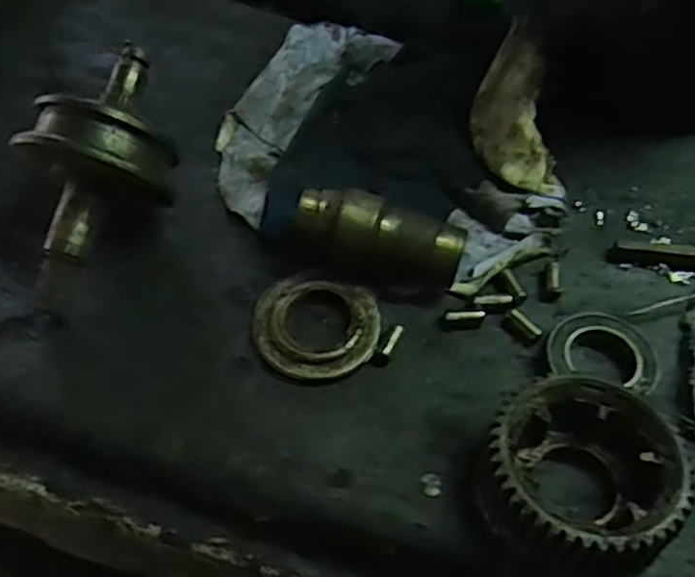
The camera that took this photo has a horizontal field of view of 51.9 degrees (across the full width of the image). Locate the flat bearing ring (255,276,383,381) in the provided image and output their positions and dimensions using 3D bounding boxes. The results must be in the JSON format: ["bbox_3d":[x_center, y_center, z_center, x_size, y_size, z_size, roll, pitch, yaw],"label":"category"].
[{"bbox_3d":[-0.013,0.015,0.285,0.050,0.008,0.043,11,55,7],"label":"flat bearing ring"}]

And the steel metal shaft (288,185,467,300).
[{"bbox_3d":[0.013,-0.019,0.289,0.066,0.028,0.025,13,55,8],"label":"steel metal shaft"}]

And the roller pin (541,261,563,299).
[{"bbox_3d":[0.086,-0.005,0.300,0.008,0.006,0.018,8,55,5],"label":"roller pin"}]

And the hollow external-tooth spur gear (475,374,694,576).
[{"bbox_3d":[0.075,0.063,0.233,0.059,0.034,0.063,0,54,-1],"label":"hollow external-tooth spur gear"}]

